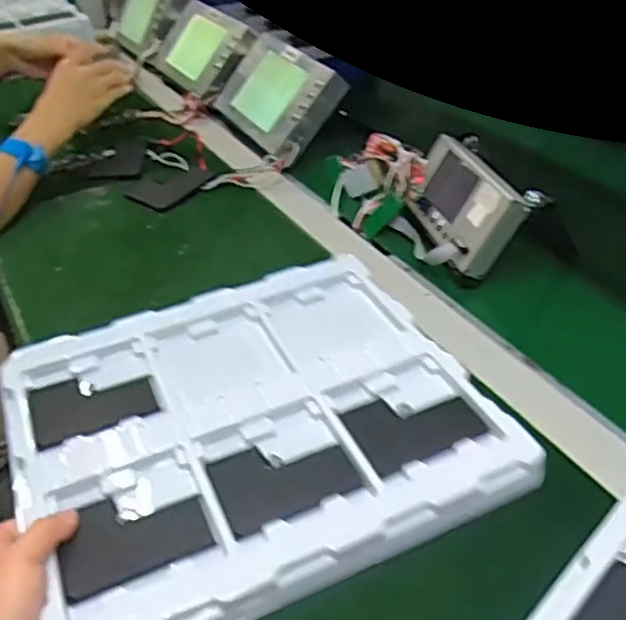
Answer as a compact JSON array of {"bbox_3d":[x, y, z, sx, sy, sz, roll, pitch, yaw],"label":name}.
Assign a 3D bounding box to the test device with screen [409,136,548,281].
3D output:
[{"bbox_3d":[0.148,-0.105,0.668,0.038,0.094,0.144,17,28,-33],"label":"test device with screen"}]

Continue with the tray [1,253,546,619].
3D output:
[{"bbox_3d":[-0.048,0.074,0.500,0.313,0.017,0.287,-19,43,-17],"label":"tray"}]

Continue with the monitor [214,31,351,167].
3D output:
[{"bbox_3d":[-0.047,-0.272,0.875,0.120,0.035,0.195,-52,46,9],"label":"monitor"}]

